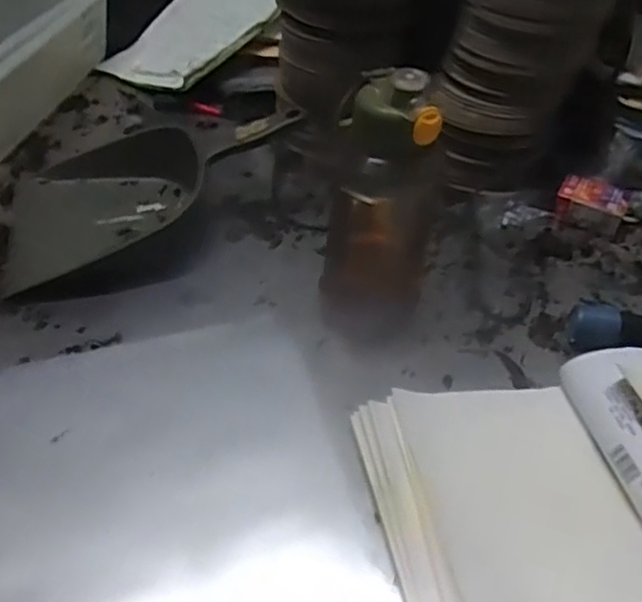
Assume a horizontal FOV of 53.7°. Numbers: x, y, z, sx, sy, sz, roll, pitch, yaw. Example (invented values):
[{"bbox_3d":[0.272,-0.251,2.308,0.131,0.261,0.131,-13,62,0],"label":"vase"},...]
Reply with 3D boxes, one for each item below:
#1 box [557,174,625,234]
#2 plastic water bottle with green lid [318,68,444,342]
[{"bbox_3d":[0.314,-0.113,0.739,0.075,0.029,0.057,24,48,20],"label":"box"},{"bbox_3d":[0.051,-0.080,0.558,0.095,0.229,0.093,10,45,6],"label":"plastic water bottle with green lid"}]

